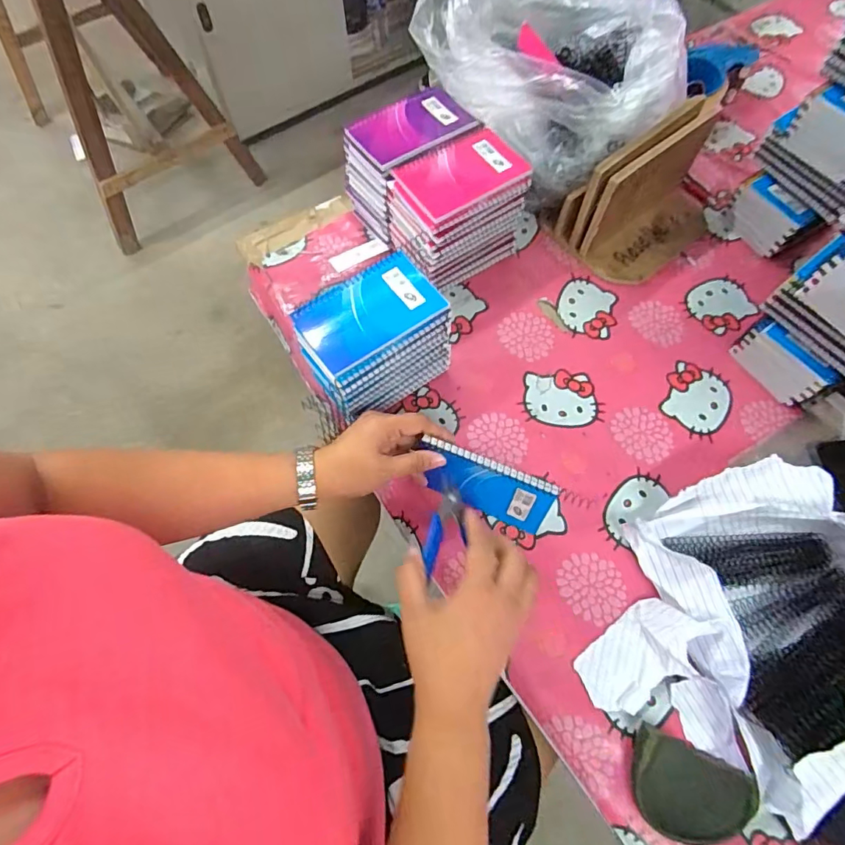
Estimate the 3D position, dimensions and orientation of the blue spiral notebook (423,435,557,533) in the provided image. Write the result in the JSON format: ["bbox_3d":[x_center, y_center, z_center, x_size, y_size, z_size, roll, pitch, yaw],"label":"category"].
[{"bbox_3d":[0.059,0.064,0.471,0.123,0.080,0.011,20,47,8],"label":"blue spiral notebook"}]

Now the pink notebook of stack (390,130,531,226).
[{"bbox_3d":[0.044,-0.274,0.548,0.130,0.016,0.086,-31,71,-12],"label":"pink notebook of stack"}]

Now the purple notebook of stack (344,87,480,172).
[{"bbox_3d":[-0.011,-0.340,0.575,0.130,0.018,0.080,-33,68,-9],"label":"purple notebook of stack"}]

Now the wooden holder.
[{"bbox_3d":[0.283,-0.274,0.600,0.197,0.124,0.118,-33,71,-13],"label":"wooden holder"}]

